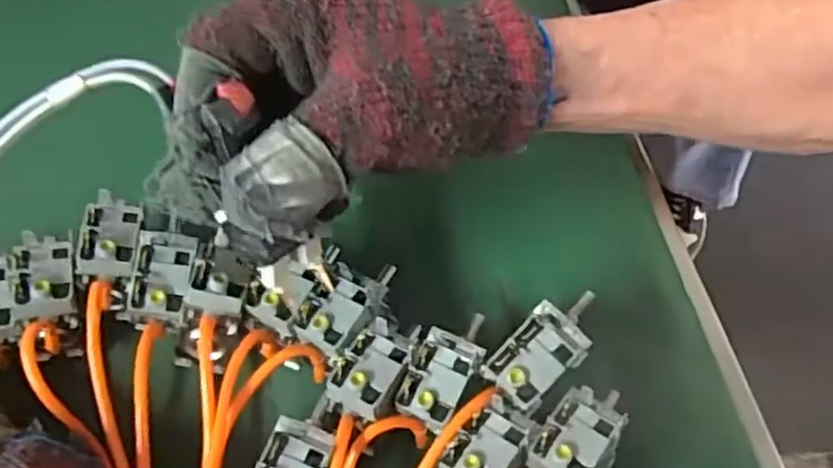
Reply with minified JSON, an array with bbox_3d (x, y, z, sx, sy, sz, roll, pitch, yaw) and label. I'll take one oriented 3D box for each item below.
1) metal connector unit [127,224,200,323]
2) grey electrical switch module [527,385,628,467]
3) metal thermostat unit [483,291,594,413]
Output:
[{"bbox_3d":[-0.110,0.016,0.303,0.024,0.012,0.044,-1,64,2],"label":"metal connector unit"},{"bbox_3d":[0.062,0.076,0.265,0.027,0.013,0.043,32,70,16],"label":"grey electrical switch module"},{"bbox_3d":[0.051,0.044,0.275,0.026,0.015,0.051,39,72,18],"label":"metal thermostat unit"}]

